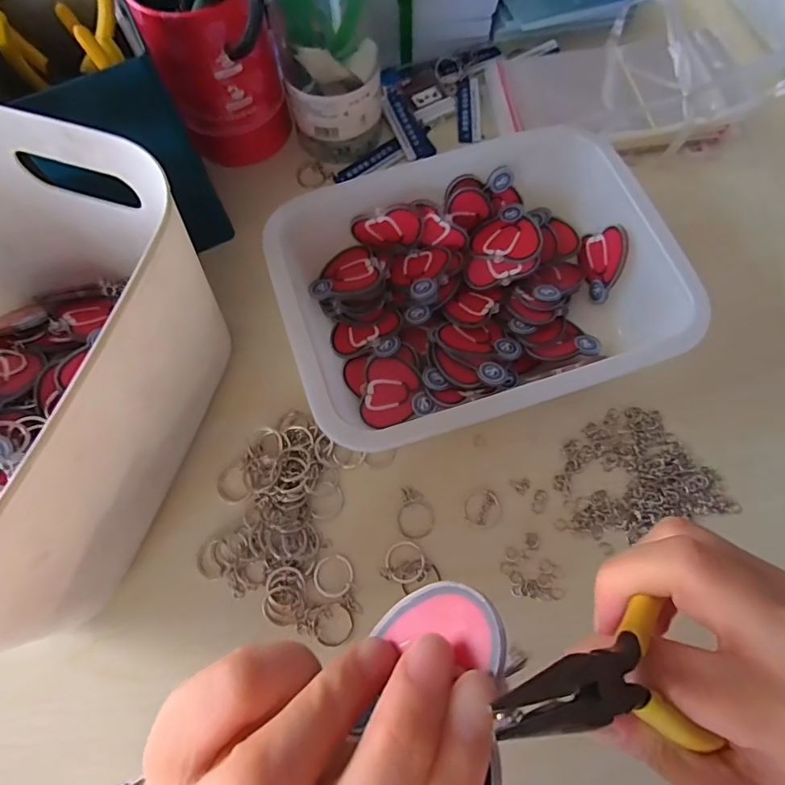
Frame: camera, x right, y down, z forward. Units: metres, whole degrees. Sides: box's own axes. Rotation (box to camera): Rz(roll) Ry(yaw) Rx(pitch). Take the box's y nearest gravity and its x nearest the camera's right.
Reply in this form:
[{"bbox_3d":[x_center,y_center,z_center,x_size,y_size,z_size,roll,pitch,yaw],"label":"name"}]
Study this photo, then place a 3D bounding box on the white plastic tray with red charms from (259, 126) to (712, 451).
[{"bbox_3d":[0.051,-0.079,0.336,0.250,0.051,0.194,-17,72,-5],"label":"white plastic tray with red charms"}]

